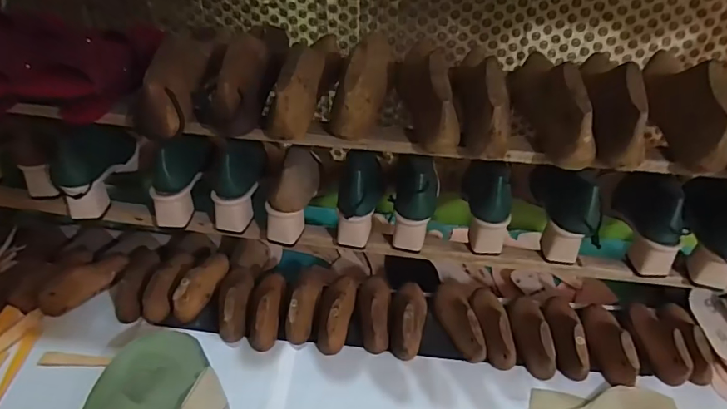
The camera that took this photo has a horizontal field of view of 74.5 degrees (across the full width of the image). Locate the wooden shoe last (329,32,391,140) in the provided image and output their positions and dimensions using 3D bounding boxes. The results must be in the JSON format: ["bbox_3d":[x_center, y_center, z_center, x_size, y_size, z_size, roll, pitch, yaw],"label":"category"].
[{"bbox_3d":[-0.001,-0.166,0.623,0.057,0.078,0.183,8,42,8],"label":"wooden shoe last"}]

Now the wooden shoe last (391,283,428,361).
[{"bbox_3d":[0.068,0.165,0.726,0.054,0.054,0.138,9,42,9],"label":"wooden shoe last"}]

